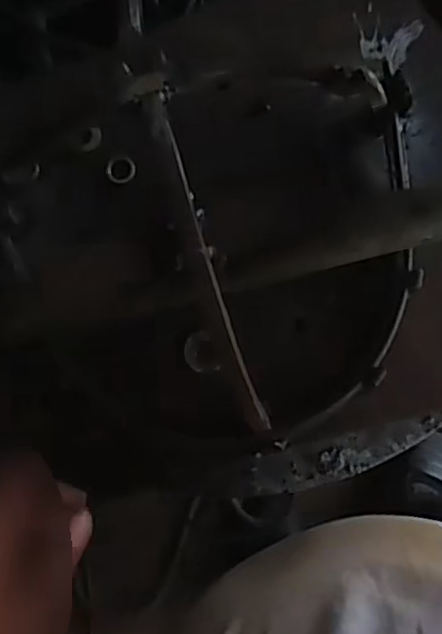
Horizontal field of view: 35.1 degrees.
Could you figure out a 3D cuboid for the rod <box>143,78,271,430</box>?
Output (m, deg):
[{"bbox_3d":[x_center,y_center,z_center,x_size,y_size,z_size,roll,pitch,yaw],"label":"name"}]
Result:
[{"bbox_3d":[-0.006,-0.024,0.337,0.010,0.025,0.178,-17,100,5],"label":"rod"}]

